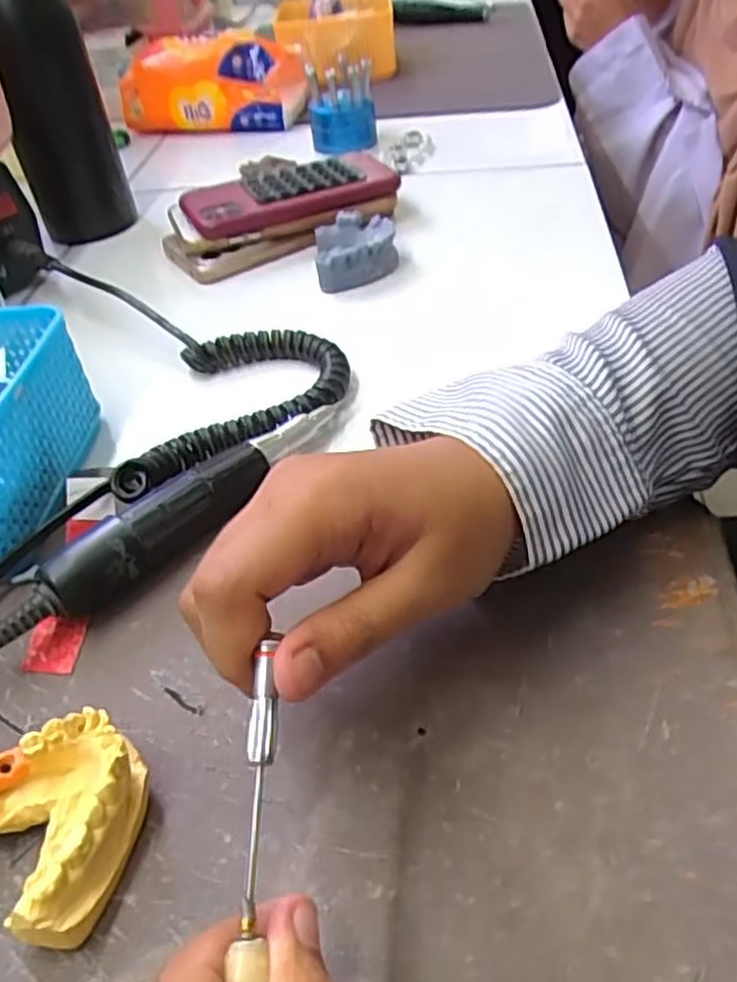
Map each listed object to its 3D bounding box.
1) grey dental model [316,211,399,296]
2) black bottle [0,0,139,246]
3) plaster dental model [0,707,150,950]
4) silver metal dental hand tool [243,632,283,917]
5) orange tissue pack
[{"bbox_3d":[-0.008,-0.164,0.500,0.053,0.027,0.066,-7,43,-1],"label":"grey dental model"},{"bbox_3d":[-0.225,-0.281,0.525,0.068,0.200,0.063,-19,45,-13],"label":"black bottle"},{"bbox_3d":[-0.093,0.097,0.226,0.063,0.028,0.051,28,53,31],"label":"plaster dental model"},{"bbox_3d":[-0.026,0.065,0.178,0.006,0.004,0.060,-1,66,5],"label":"silver metal dental hand tool"},{"bbox_3d":[-0.160,-0.412,0.756,0.185,0.075,0.071,-7,43,1],"label":"orange tissue pack"}]

